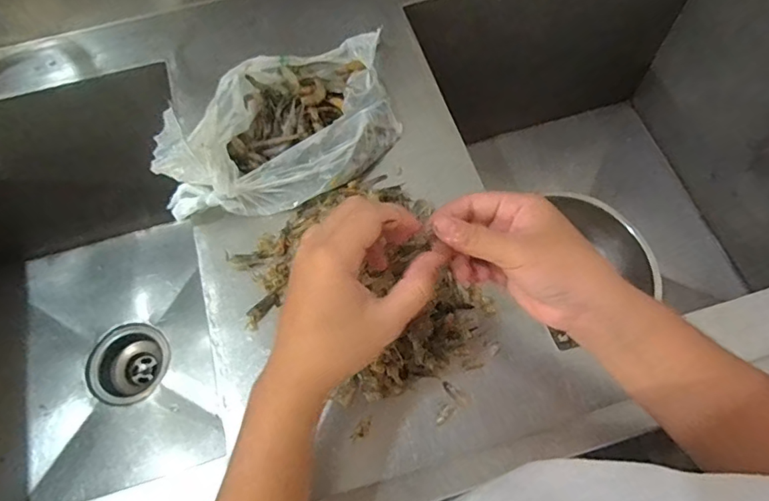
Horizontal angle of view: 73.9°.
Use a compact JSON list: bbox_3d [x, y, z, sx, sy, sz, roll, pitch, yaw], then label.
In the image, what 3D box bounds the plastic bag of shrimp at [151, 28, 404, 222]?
[{"bbox_3d":[-0.092,-0.124,0.453,0.237,0.076,0.150,-26,67,-10],"label":"plastic bag of shrimp"}]

